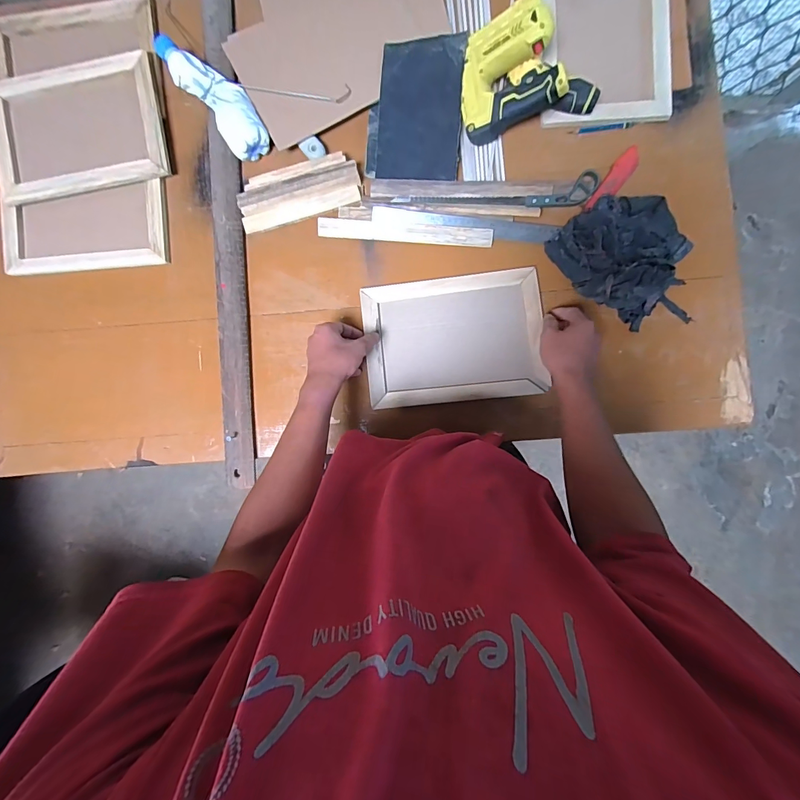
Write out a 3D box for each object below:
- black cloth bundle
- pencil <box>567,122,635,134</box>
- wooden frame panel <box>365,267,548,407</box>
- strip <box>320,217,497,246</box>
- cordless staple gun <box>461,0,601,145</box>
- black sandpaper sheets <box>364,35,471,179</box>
[{"bbox_3d":[0.376,-0.219,0.593,0.173,0.059,0.235,-39,90,3],"label":"black cloth bundle"},{"bbox_3d":[0.336,-0.453,0.632,0.105,0.012,0.007,-4,91,3],"label":"pencil"},{"bbox_3d":[0.090,-0.101,0.641,0.290,0.025,0.206,-5,91,3],"label":"wooden frame panel"},{"bbox_3d":[0.008,-0.283,0.637,0.288,0.014,0.031,4,92,2],"label":"strip"},{"bbox_3d":[0.188,-0.511,0.580,0.198,0.086,0.155,-16,91,3],"label":"cordless staple gun"},{"bbox_3d":[0.024,-0.479,0.625,0.152,0.018,0.207,5,102,7],"label":"black sandpaper sheets"}]

